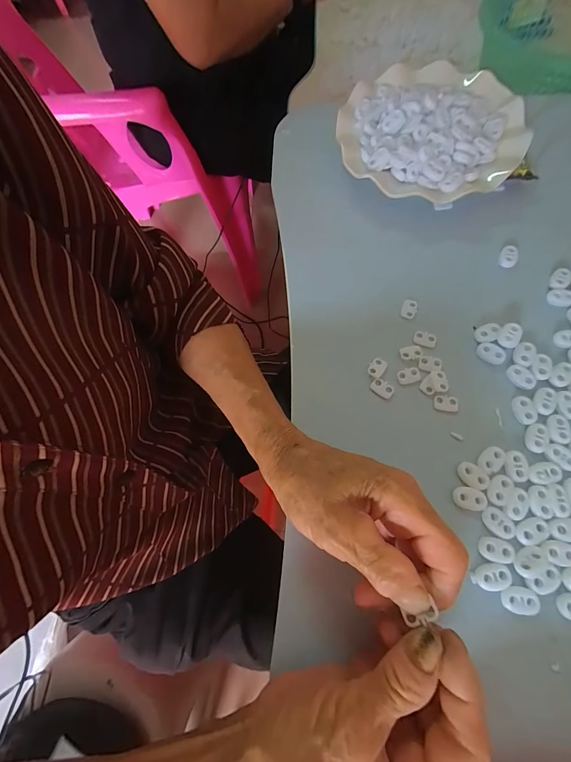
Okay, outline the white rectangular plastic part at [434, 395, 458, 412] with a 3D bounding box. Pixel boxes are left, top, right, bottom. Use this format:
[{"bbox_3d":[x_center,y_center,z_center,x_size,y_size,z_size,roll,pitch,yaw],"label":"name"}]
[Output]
[{"bbox_3d":[0.128,0.018,0.252,0.018,0.004,0.012,7,70,7],"label":"white rectangular plastic part"}]

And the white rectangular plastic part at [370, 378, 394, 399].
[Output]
[{"bbox_3d":[0.079,0.006,0.260,0.018,0.004,0.012,31,75,15],"label":"white rectangular plastic part"}]

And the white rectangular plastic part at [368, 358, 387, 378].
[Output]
[{"bbox_3d":[0.076,-0.011,0.264,0.012,0.004,0.017,30,75,15],"label":"white rectangular plastic part"}]

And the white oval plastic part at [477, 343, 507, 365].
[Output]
[{"bbox_3d":[0.168,-0.022,0.260,0.021,0.005,0.015,32,75,15],"label":"white oval plastic part"}]

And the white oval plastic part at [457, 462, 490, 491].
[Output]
[{"bbox_3d":[0.137,0.069,0.232,0.021,0.005,0.015,40,77,17],"label":"white oval plastic part"}]

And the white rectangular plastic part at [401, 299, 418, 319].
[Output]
[{"bbox_3d":[0.110,-0.064,0.281,0.013,0.004,0.017,22,73,12],"label":"white rectangular plastic part"}]

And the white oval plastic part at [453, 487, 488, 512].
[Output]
[{"bbox_3d":[0.132,0.084,0.227,0.021,0.006,0.014,9,71,8],"label":"white oval plastic part"}]

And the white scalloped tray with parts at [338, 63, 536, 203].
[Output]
[{"bbox_3d":[0.146,-0.248,0.316,0.173,0.031,0.165,-24,70,-4],"label":"white scalloped tray with parts"}]

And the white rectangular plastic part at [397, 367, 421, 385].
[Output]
[{"bbox_3d":[0.102,-0.004,0.260,0.019,0.004,0.012,-17,69,-2],"label":"white rectangular plastic part"}]

